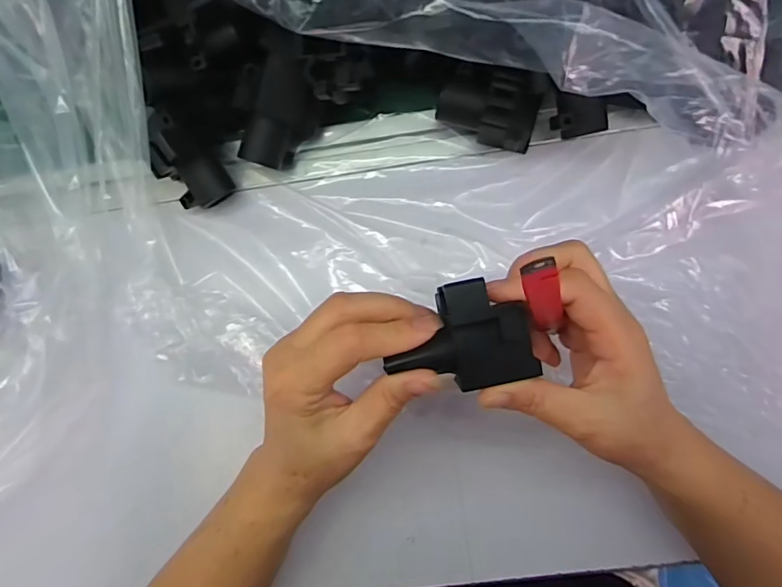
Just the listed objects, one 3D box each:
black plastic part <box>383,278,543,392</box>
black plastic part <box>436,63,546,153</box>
[{"bbox_3d":[0.030,0.021,0.218,0.064,0.018,0.047,-13,83,2],"label":"black plastic part"},{"bbox_3d":[0.068,-0.127,0.335,0.066,0.041,0.043,17,86,5],"label":"black plastic part"}]

